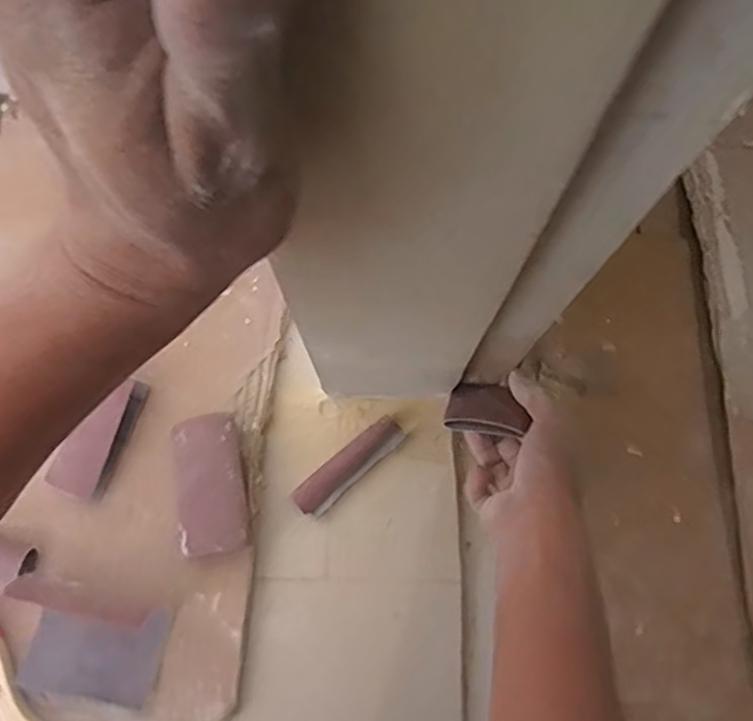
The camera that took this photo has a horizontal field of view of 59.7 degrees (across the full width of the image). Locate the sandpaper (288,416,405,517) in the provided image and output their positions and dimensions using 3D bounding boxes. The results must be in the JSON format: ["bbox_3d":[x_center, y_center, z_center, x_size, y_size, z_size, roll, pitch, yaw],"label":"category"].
[{"bbox_3d":[-0.022,0.083,0.520,0.099,0.015,0.027,-41,80,-8],"label":"sandpaper"}]

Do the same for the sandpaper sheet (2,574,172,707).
[{"bbox_3d":[-0.209,0.203,0.463,0.095,0.068,0.080,10,78,3],"label":"sandpaper sheet"}]

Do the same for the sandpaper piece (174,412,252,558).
[{"bbox_3d":[-0.126,0.095,0.506,0.053,0.029,0.102,-10,77,-1],"label":"sandpaper piece"}]

